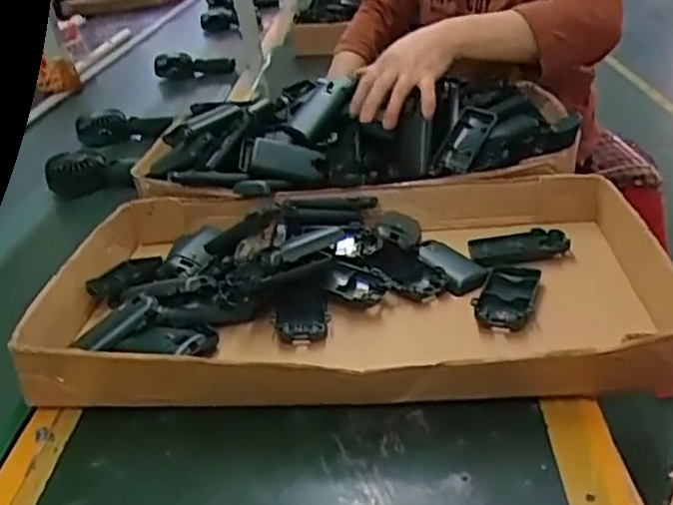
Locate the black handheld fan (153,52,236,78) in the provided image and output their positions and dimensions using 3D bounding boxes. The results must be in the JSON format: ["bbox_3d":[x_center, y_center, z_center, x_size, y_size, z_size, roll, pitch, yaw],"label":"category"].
[{"bbox_3d":[-0.336,-0.426,1.588,0.182,0.053,0.059,4,30,18],"label":"black handheld fan"}]

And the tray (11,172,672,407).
[{"bbox_3d":[0.006,0.024,0.639,0.512,0.072,0.318,-3,28,5],"label":"tray"}]

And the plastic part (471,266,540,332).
[{"bbox_3d":[0.153,0.039,0.621,0.048,0.015,0.096,5,30,20],"label":"plastic part"}]

